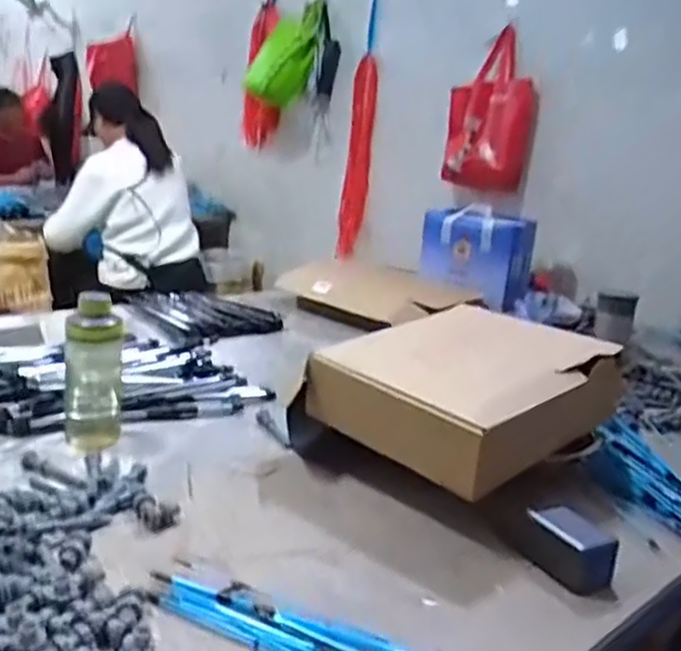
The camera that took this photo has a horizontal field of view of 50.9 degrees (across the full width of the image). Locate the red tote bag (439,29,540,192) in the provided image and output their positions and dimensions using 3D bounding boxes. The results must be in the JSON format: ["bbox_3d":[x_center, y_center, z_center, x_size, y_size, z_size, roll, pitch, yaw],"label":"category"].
[{"bbox_3d":[0.379,-0.542,1.818,0.168,0.368,0.217,5,15,-4],"label":"red tote bag"}]

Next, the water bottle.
[{"bbox_3d":[-0.306,0.054,0.890,0.066,0.194,0.059,0,16,-22],"label":"water bottle"}]

